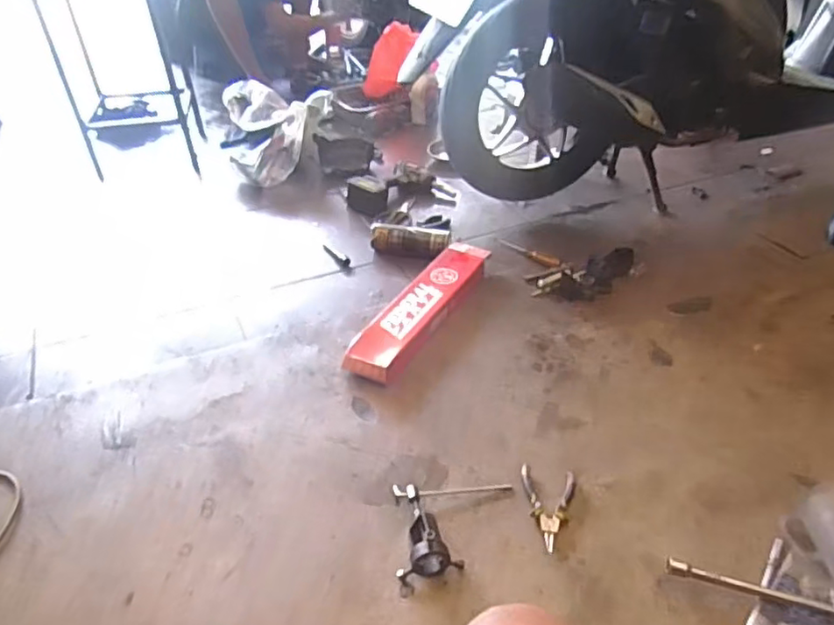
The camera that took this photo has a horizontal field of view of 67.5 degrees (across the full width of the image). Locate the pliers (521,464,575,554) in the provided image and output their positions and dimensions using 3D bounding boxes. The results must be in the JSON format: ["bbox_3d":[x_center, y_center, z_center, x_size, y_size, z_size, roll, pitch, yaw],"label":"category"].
[{"bbox_3d":[0.201,0.296,0.949,0.081,0.011,0.149,5,37,7],"label":"pliers"}]

